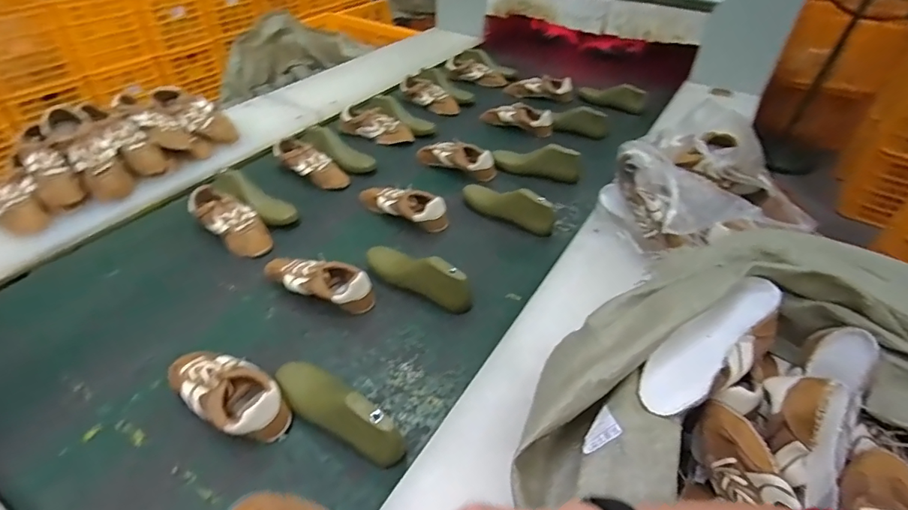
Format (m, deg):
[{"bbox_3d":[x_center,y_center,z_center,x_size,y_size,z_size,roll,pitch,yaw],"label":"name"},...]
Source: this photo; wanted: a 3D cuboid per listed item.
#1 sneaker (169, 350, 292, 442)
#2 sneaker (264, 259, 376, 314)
[{"bbox_3d":[-0.340,0.197,0.707,0.225,0.068,0.096,26,47,24],"label":"sneaker"},{"bbox_3d":[-0.259,0.044,0.887,0.233,0.064,0.080,16,44,15],"label":"sneaker"}]

